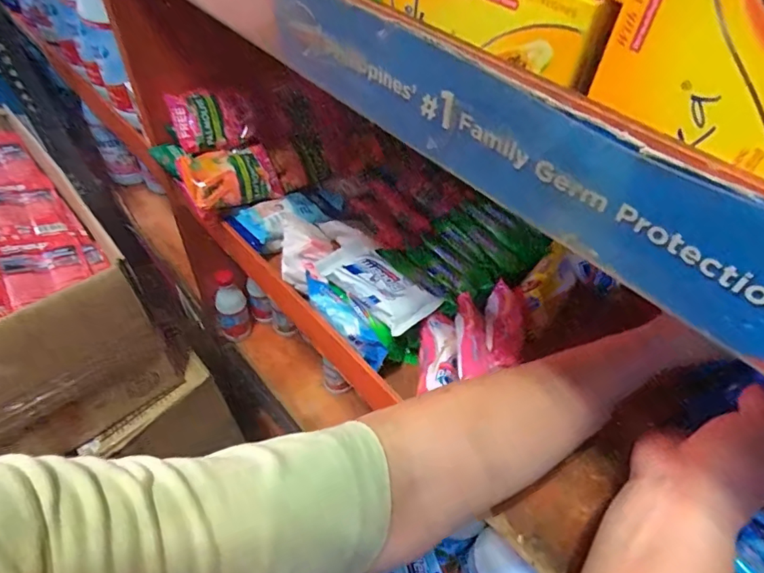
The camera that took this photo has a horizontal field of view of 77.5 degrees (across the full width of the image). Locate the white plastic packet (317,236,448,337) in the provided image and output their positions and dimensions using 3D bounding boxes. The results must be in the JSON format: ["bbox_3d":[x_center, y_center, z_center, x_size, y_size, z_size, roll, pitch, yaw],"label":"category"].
[{"bbox_3d":[-0.004,-0.004,0.426,0.106,0.016,0.055,37,56,26],"label":"white plastic packet"}]

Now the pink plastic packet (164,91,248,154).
[{"bbox_3d":[-0.177,-0.170,0.488,0.067,0.046,0.037,-18,52,-19],"label":"pink plastic packet"}]

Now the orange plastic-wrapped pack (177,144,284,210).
[{"bbox_3d":[-0.154,-0.114,0.497,0.096,0.055,0.050,-34,58,-29],"label":"orange plastic-wrapped pack"}]

